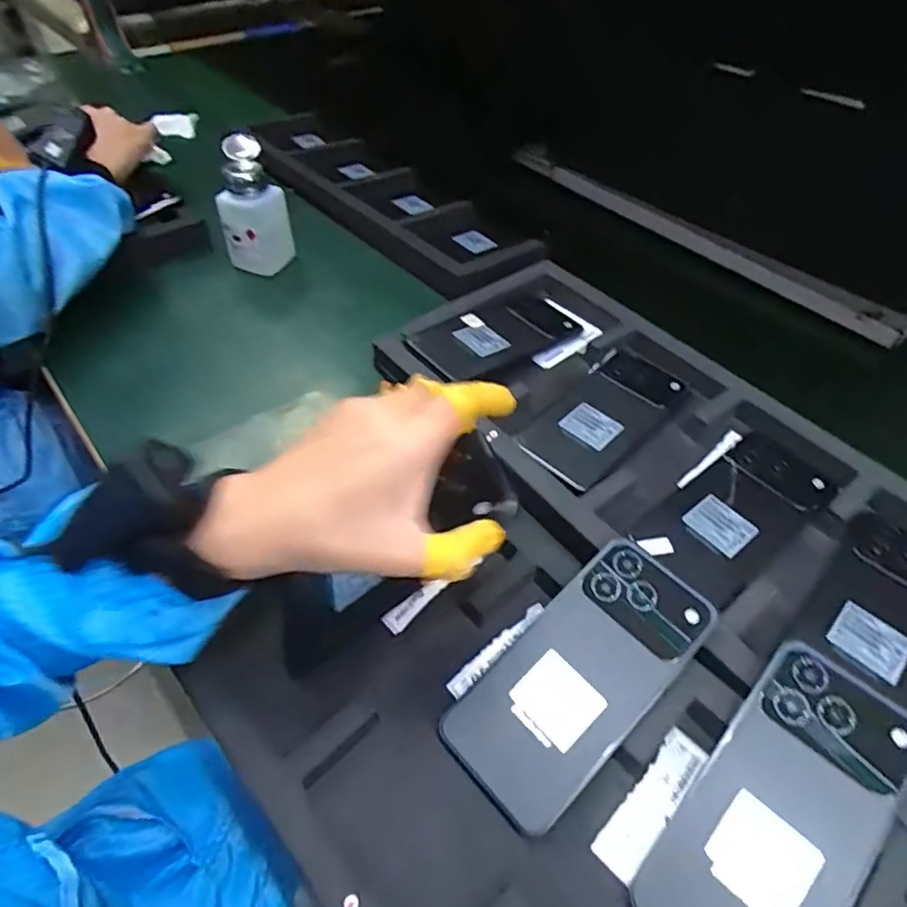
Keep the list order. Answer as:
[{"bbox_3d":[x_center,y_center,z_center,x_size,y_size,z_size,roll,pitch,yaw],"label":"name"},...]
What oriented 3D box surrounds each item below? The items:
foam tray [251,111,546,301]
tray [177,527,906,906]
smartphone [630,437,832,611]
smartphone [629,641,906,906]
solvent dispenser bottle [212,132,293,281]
[{"bbox_3d":[-0.106,-0.339,0.765,0.156,0.041,0.494,-35,58,-28],"label":"foam tray"},{"bbox_3d":[0.079,0.186,0.270,0.222,0.046,0.467,-35,61,-26],"label":"tray"},{"bbox_3d":[0.205,0.041,0.431,0.154,0.012,0.076,-31,57,-25],"label":"smartphone"},{"bbox_3d":[0.162,0.177,0.291,0.075,0.011,0.159,36,72,23],"label":"smartphone"},{"bbox_3d":[-0.214,-0.258,0.626,0.072,0.117,0.064,-16,53,-12],"label":"solvent dispenser bottle"}]

